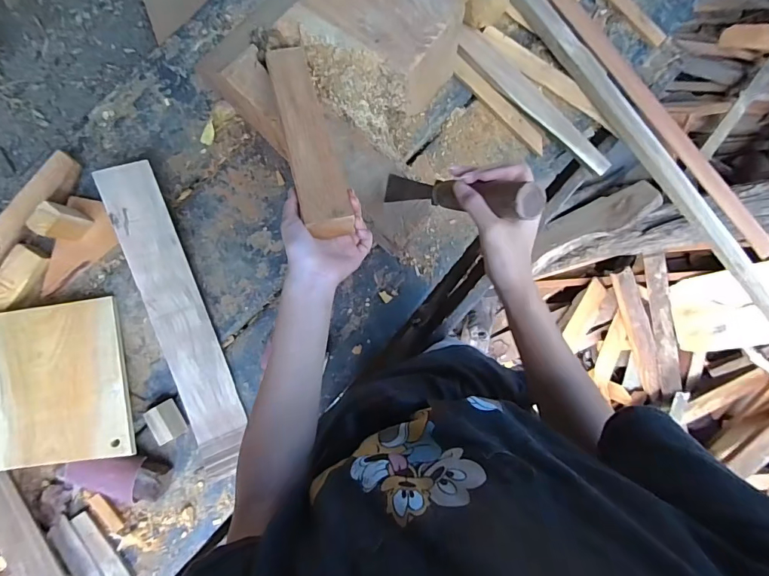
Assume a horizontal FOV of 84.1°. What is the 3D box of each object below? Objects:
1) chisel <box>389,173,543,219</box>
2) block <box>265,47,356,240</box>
[{"bbox_3d":[0.061,-0.103,0.465,0.040,0.267,0.041,-46,117,-5],"label":"chisel"},{"bbox_3d":[-0.094,-0.193,0.503,0.051,0.020,0.323,-16,59,-3],"label":"block"}]

